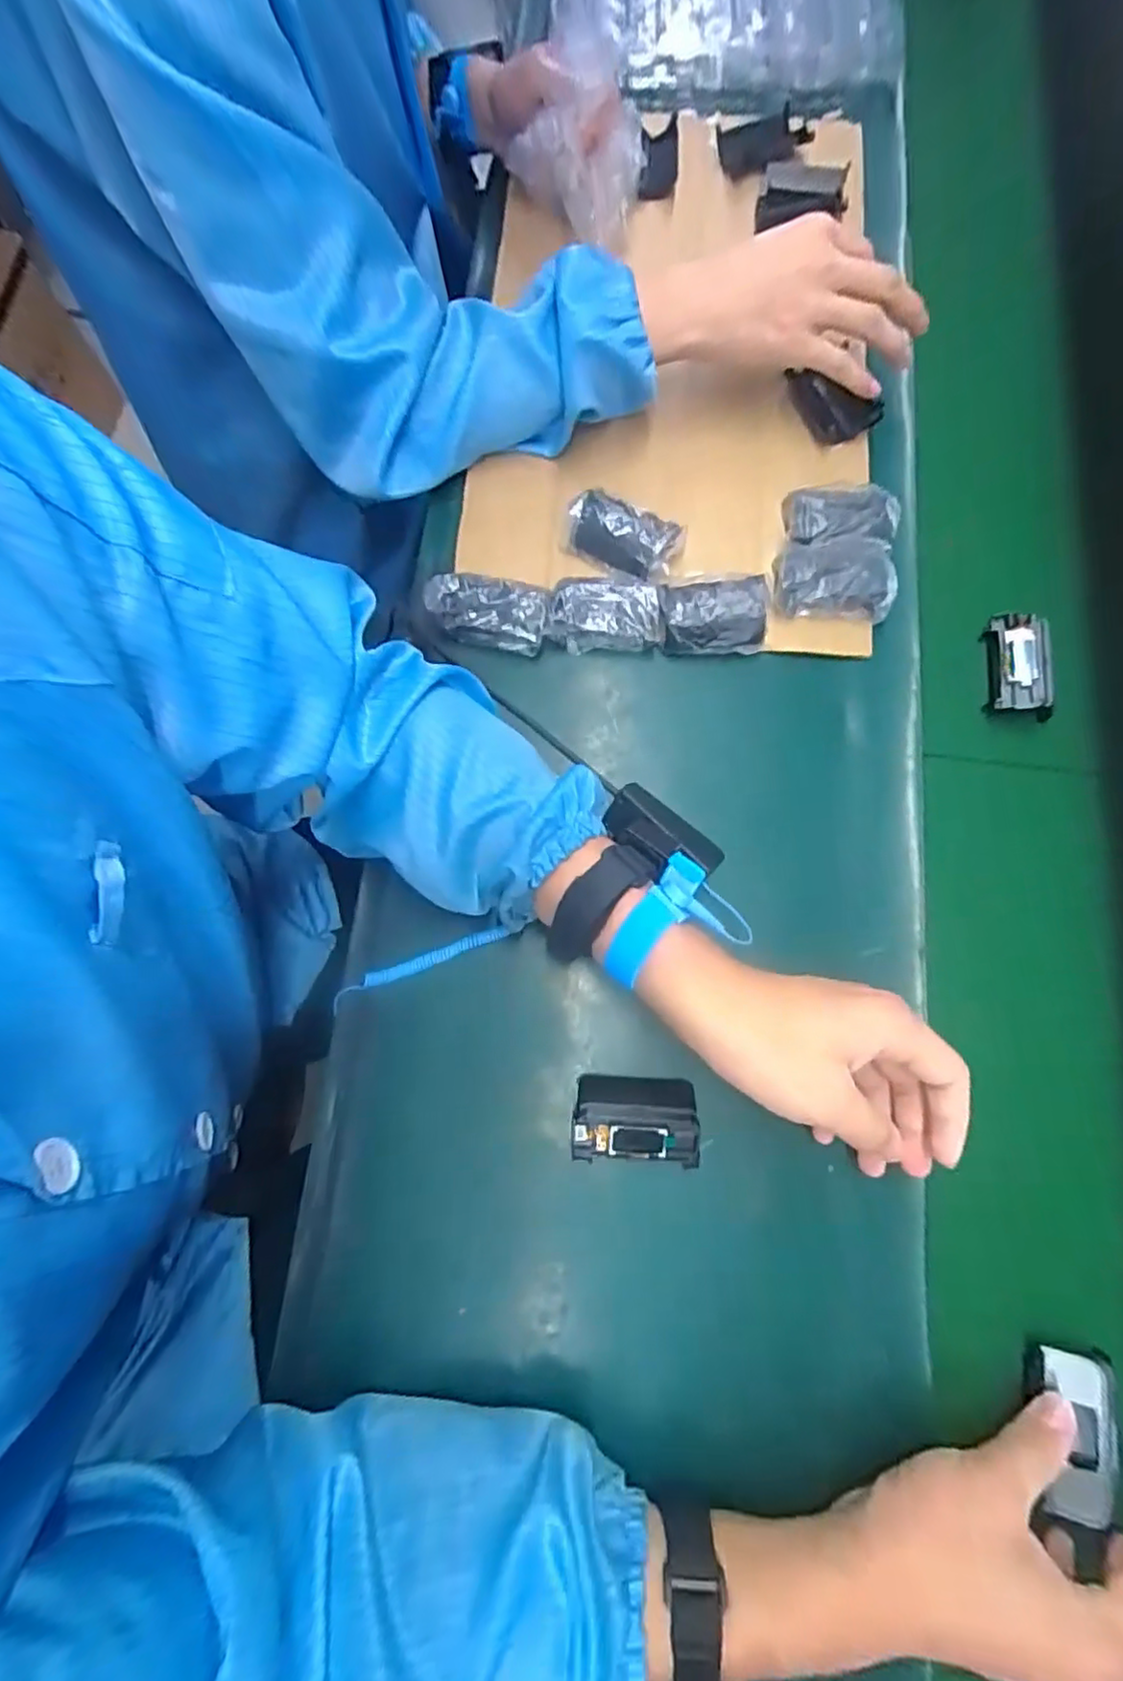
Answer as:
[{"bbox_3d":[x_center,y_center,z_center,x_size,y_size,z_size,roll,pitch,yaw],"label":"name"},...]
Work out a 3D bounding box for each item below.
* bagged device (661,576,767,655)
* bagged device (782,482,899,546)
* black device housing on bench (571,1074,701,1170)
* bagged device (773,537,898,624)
[{"bbox_3d":[0.102,-0.154,0.451,0.068,0.034,0.047,-1,78,-2],"label":"bagged device"},{"bbox_3d":[0.197,-0.227,0.466,0.078,0.021,0.045,-3,78,-2],"label":"bagged device"},{"bbox_3d":[0.043,0.163,0.385,0.074,0.030,0.048,2,78,-1],"label":"black device housing on bench"},{"bbox_3d":[0.189,-0.180,0.454,0.080,0.024,0.055,4,77,-1],"label":"bagged device"}]

